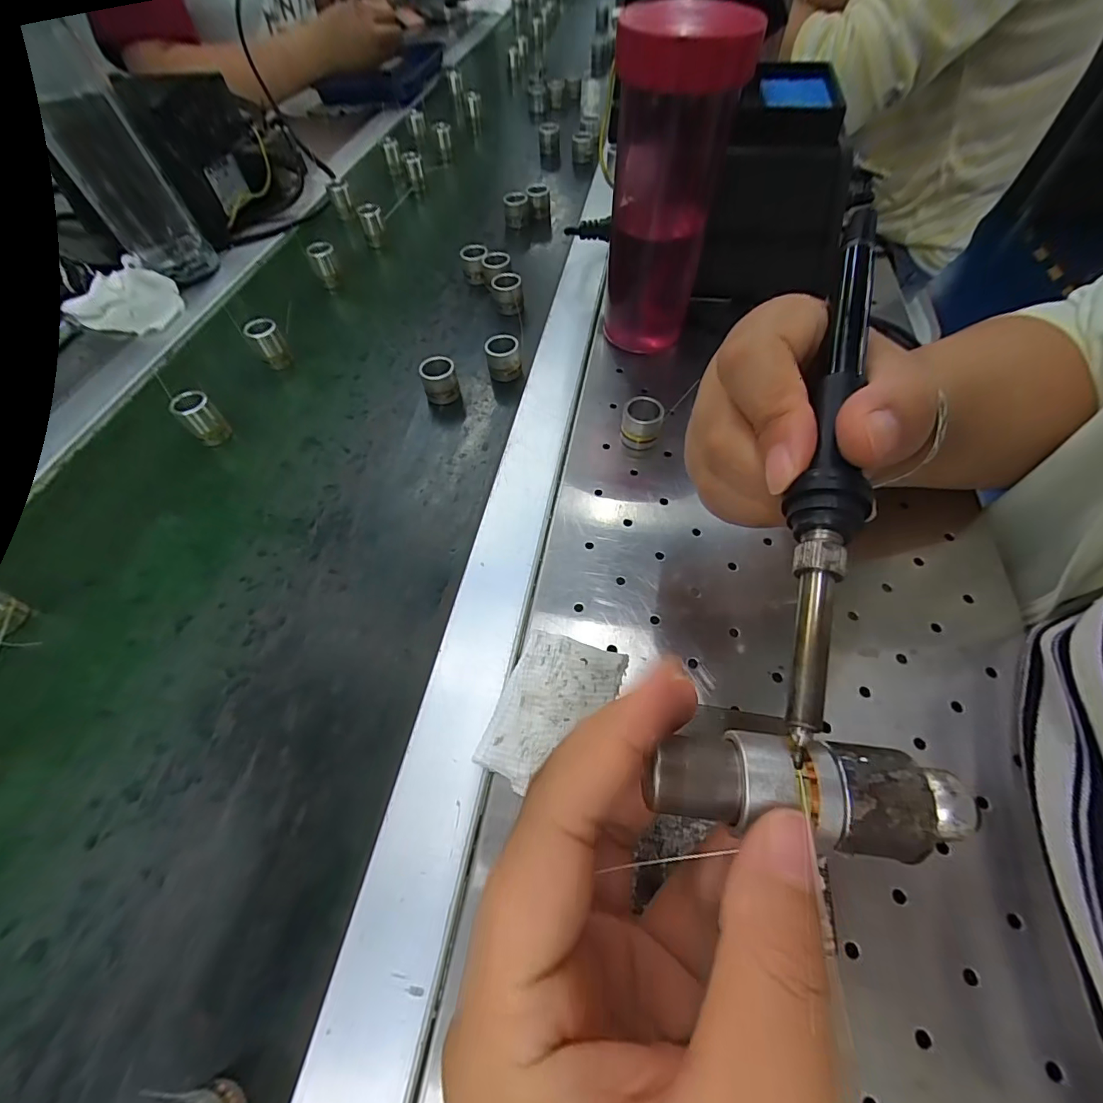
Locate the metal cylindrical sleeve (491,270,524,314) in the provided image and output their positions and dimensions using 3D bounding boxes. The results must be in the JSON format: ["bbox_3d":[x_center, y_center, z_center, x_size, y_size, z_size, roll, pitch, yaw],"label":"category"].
[{"bbox_3d":[-0.037,-0.215,0.397,0.023,0.024,0.030,-9,58,-5],"label":"metal cylindrical sleeve"}]

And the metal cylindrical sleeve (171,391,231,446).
[{"bbox_3d":[-0.238,-0.089,0.326,0.018,0.038,0.022,37,65,21],"label":"metal cylindrical sleeve"}]

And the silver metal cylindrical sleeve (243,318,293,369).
[{"bbox_3d":[-0.219,-0.161,0.371,0.022,0.036,0.020,0,58,0],"label":"silver metal cylindrical sleeve"}]

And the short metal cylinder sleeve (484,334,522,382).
[{"bbox_3d":[-0.035,-0.140,0.343,0.024,0.025,0.019,-8,58,-5],"label":"short metal cylinder sleeve"}]

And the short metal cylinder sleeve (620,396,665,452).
[{"bbox_3d":[0.056,-0.080,0.296,0.024,0.024,0.022,6,58,4],"label":"short metal cylinder sleeve"}]

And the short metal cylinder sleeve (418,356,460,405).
[{"bbox_3d":[-0.079,-0.120,0.336,0.023,0.027,0.018,-8,58,-4],"label":"short metal cylinder sleeve"}]

